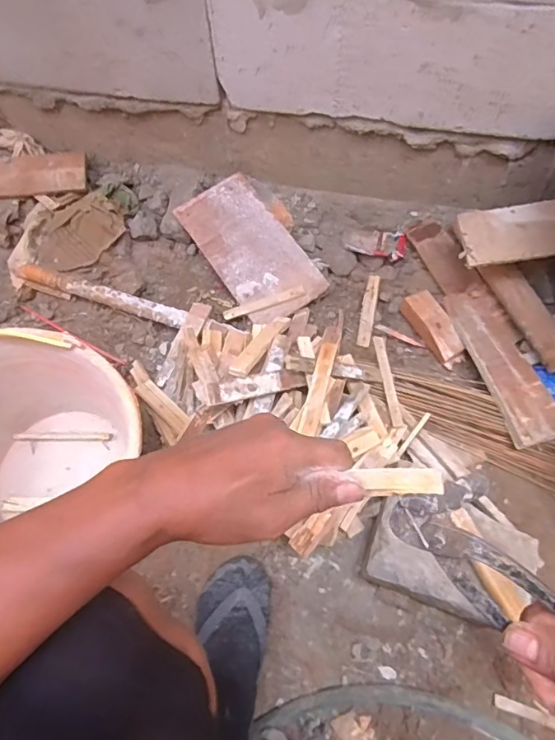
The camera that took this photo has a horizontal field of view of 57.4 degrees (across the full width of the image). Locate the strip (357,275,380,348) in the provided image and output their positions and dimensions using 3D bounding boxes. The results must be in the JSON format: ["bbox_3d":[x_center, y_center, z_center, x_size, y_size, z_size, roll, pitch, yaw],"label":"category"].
[{"bbox_3d":[0.173,-0.112,0.960,0.026,0.013,0.154,10,64,7],"label":"strip"}]

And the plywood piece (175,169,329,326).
[{"bbox_3d":[-0.054,-0.236,0.988,0.159,0.015,0.305,-35,78,-7],"label":"plywood piece"}]

